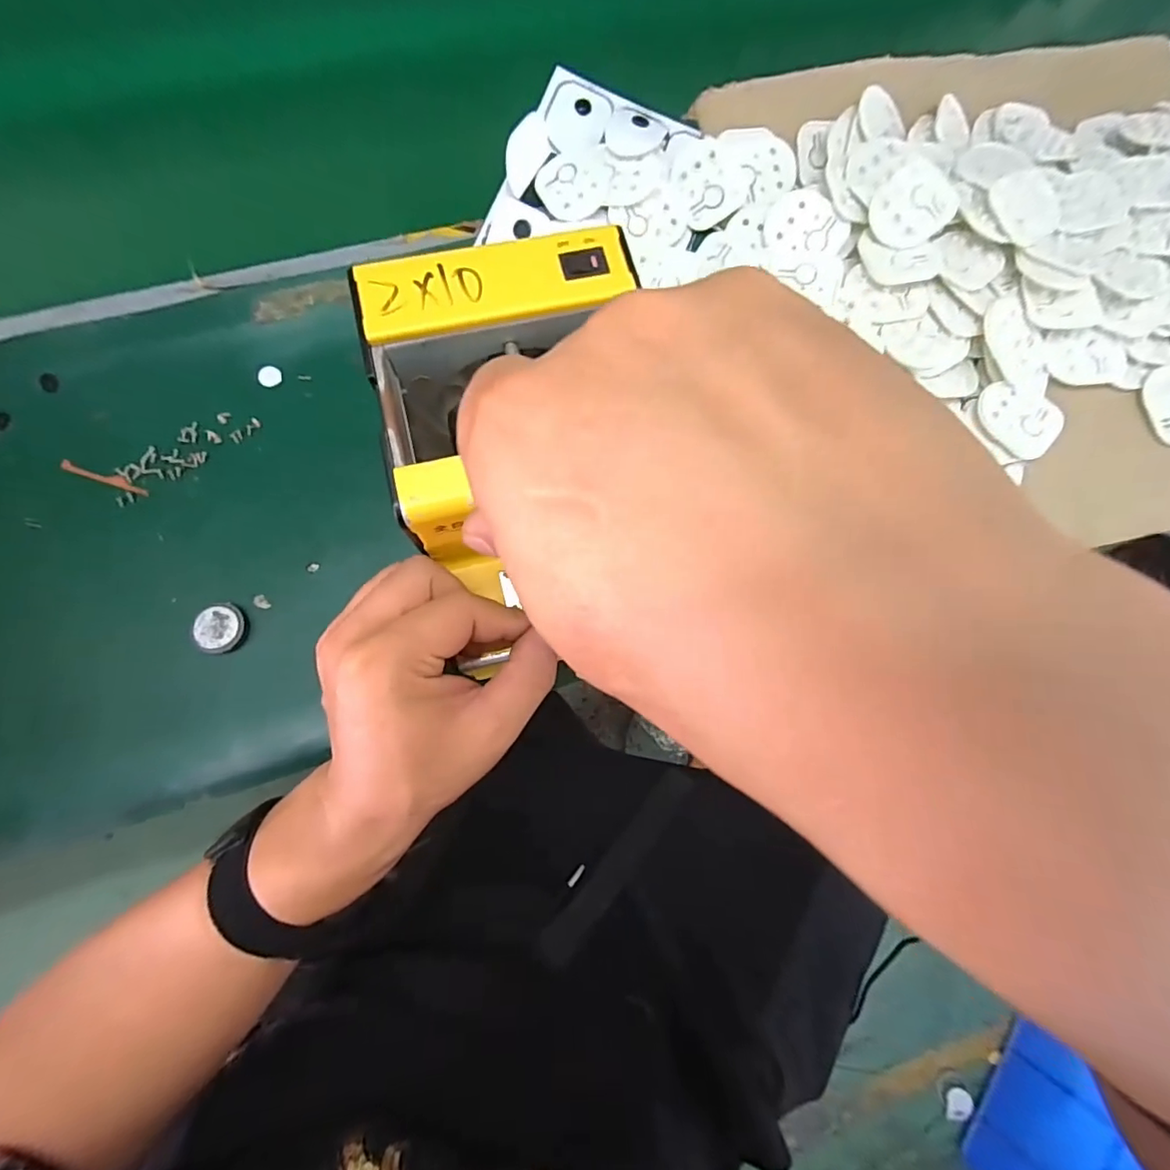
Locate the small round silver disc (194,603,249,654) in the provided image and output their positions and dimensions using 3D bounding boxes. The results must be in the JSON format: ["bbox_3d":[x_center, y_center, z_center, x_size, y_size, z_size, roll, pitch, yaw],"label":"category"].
[{"bbox_3d":[-0.227,0.027,0.335,0.026,0.012,0.031,2,78,-4],"label":"small round silver disc"}]

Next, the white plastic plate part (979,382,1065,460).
[{"bbox_3d":[0.306,-0.116,0.379,0.053,0.009,0.046,22,77,1],"label":"white plastic plate part"}]

